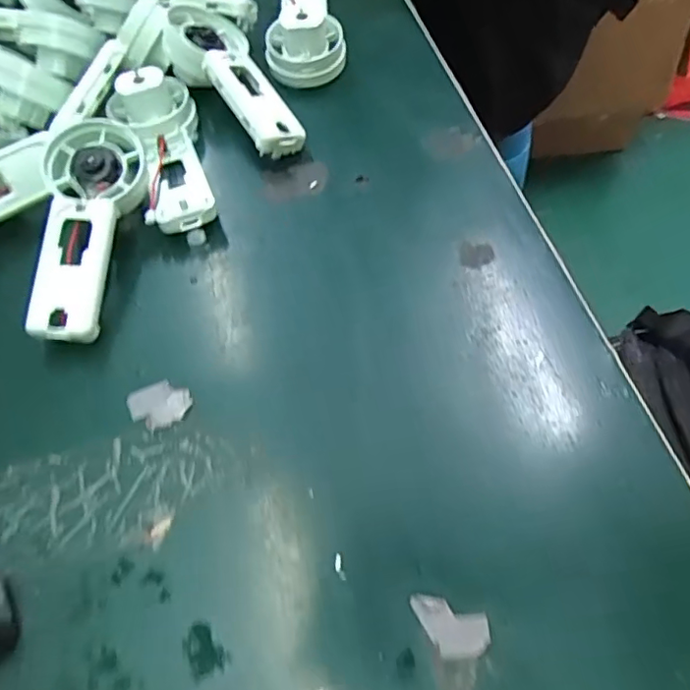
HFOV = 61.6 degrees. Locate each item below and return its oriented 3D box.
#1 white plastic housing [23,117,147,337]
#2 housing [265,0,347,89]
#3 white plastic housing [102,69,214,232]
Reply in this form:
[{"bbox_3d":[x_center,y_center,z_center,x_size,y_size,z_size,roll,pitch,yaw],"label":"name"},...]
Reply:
[{"bbox_3d":[-0.106,-0.046,0.237,0.039,0.024,0.097,4,69,0],"label":"white plastic housing"},{"bbox_3d":[-0.023,-0.176,0.309,0.038,0.030,0.094,-8,60,-1],"label":"housing"},{"bbox_3d":[-0.081,-0.086,0.260,0.035,0.032,0.084,-19,61,-7],"label":"white plastic housing"}]

